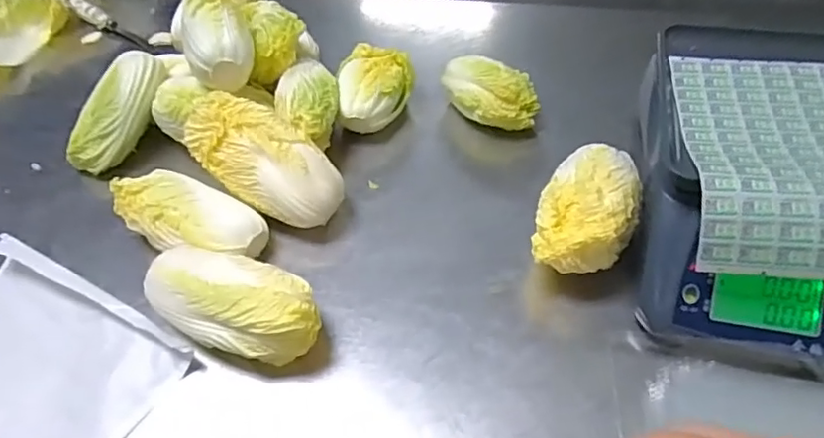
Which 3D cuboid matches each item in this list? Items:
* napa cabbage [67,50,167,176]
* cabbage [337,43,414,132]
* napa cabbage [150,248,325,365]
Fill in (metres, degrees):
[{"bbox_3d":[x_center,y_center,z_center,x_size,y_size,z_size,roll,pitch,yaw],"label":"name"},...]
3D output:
[{"bbox_3d":[-0.369,-0.135,0.750,0.060,0.055,0.164,20,79,20],"label":"napa cabbage"},{"bbox_3d":[-0.045,-0.170,0.787,0.099,0.071,0.139,-6,50,-1],"label":"cabbage"},{"bbox_3d":[-0.169,0.081,0.570,0.178,0.089,0.088,19,54,19],"label":"napa cabbage"}]

